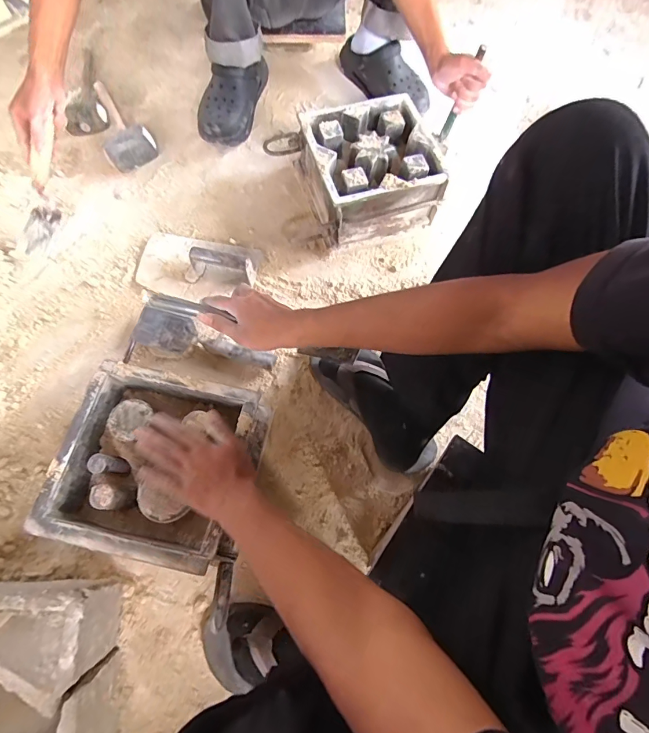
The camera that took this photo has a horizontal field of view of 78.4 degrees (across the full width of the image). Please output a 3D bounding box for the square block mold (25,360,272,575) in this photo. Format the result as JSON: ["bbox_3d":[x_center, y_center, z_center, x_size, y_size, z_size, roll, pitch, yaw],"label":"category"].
[{"bbox_3d":[-0.231,0.137,0.573,0.238,0.103,0.234,13,70,2],"label":"square block mold"}]

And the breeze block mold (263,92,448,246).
[{"bbox_3d":[0.078,-0.392,0.797,0.243,0.141,0.252,-18,72,-9],"label":"breeze block mold"}]

